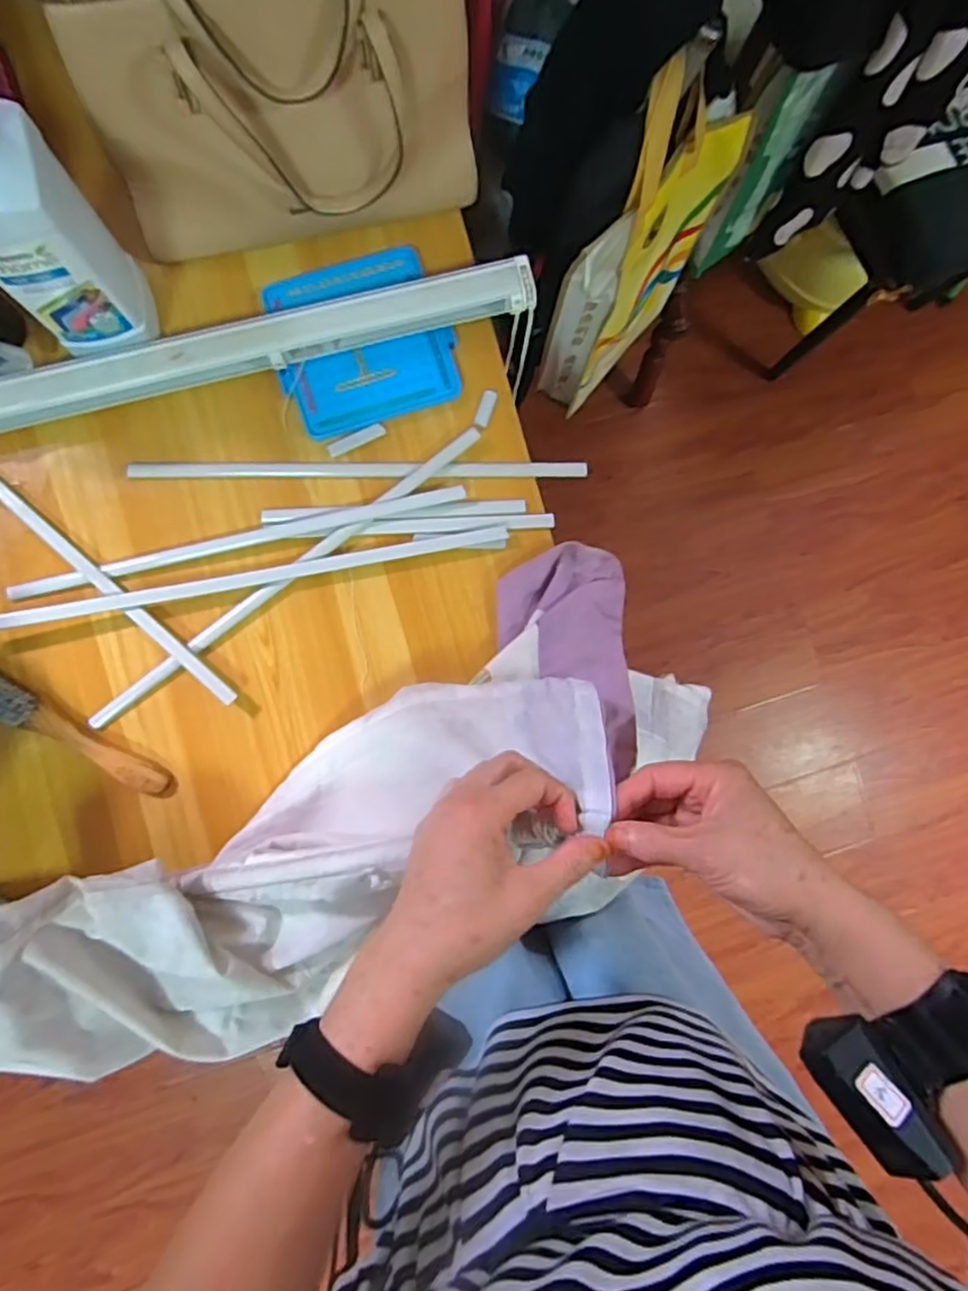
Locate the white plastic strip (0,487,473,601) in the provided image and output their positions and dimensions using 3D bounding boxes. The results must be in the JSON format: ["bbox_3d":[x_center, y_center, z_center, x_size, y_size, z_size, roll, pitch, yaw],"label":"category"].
[{"bbox_3d":[-0.222,-0.095,0.624,0.414,0.012,0.015,-14,89,-4],"label":"white plastic strip"}]

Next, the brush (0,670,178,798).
[{"bbox_3d":[-0.363,0.077,0.597,0.198,0.025,0.034,29,86,-2],"label":"brush"}]

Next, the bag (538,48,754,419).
[{"bbox_3d":[0.184,-0.459,0.784,0.108,0.353,0.256,29,86,-2],"label":"bag"}]

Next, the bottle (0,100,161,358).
[{"bbox_3d":[-0.332,-0.298,0.505,0.085,0.215,0.075,-11,89,-4],"label":"bottle"}]

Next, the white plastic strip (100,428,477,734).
[{"bbox_3d":[-0.177,-0.064,0.625,0.429,0.010,0.018,-38,91,-4],"label":"white plastic strip"}]

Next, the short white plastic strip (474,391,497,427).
[{"bbox_3d":[0.002,-0.225,0.650,0.014,0.004,0.036,19,87,-3],"label":"short white plastic strip"}]

